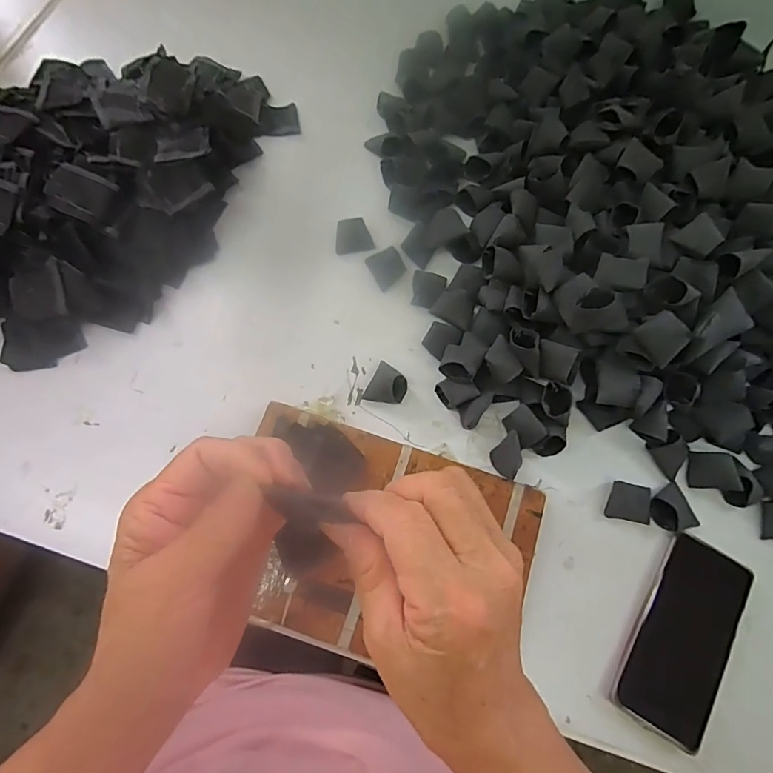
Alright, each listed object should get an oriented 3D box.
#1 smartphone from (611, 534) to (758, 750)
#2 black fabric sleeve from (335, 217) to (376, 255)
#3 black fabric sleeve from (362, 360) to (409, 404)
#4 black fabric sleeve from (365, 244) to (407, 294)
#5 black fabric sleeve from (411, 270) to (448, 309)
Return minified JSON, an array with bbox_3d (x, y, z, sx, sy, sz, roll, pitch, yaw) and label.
[{"bbox_3d":[0.259,0.215,0.404,0.078,0.013,0.159,31,73,8],"label":"smartphone"},{"bbox_3d":[-0.035,-0.166,0.512,0.041,0.022,0.033,-6,72,-4],"label":"black fabric sleeve"},{"bbox_3d":[0.002,-0.003,0.456,0.036,0.030,0.039,25,72,6],"label":"black fabric sleeve"},{"bbox_3d":[0.002,-0.130,0.511,0.035,0.010,0.042,-27,74,-11],"label":"black fabric sleeve"},{"bbox_3d":[0.044,-0.104,0.500,0.035,0.005,0.043,17,71,4],"label":"black fabric sleeve"}]

